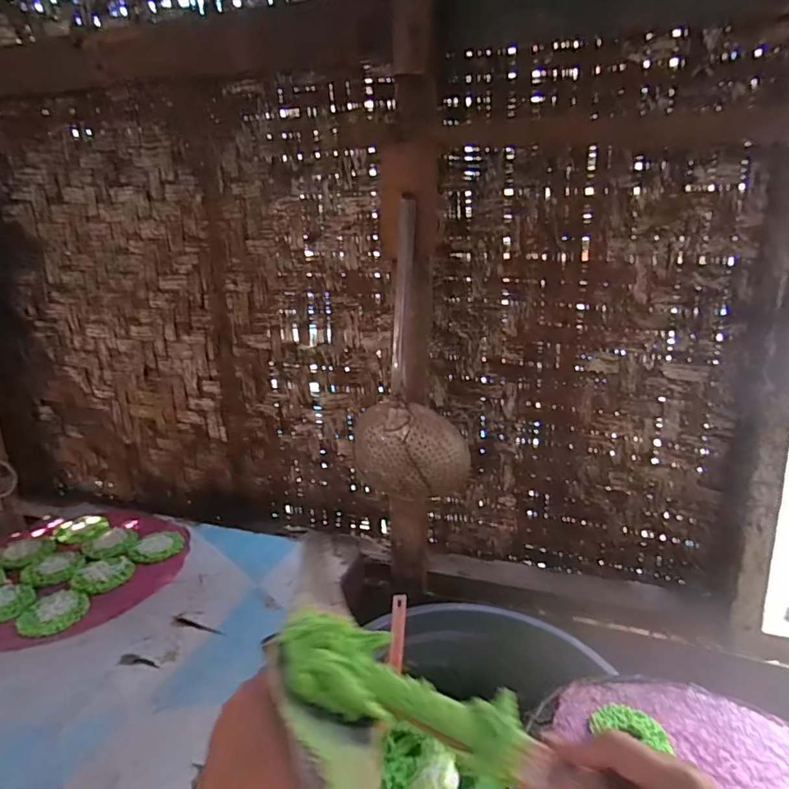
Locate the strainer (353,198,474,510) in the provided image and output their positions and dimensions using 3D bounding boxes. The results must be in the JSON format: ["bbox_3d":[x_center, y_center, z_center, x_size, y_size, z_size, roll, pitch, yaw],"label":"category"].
[{"bbox_3d":[0.022,-0.041,0.739,0.162,0.411,0.095,13,20,40],"label":"strainer"}]

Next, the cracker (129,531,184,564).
[{"bbox_3d":[-0.388,0.248,0.818,0.077,0.008,0.079,-12,19,-37],"label":"cracker"}]

